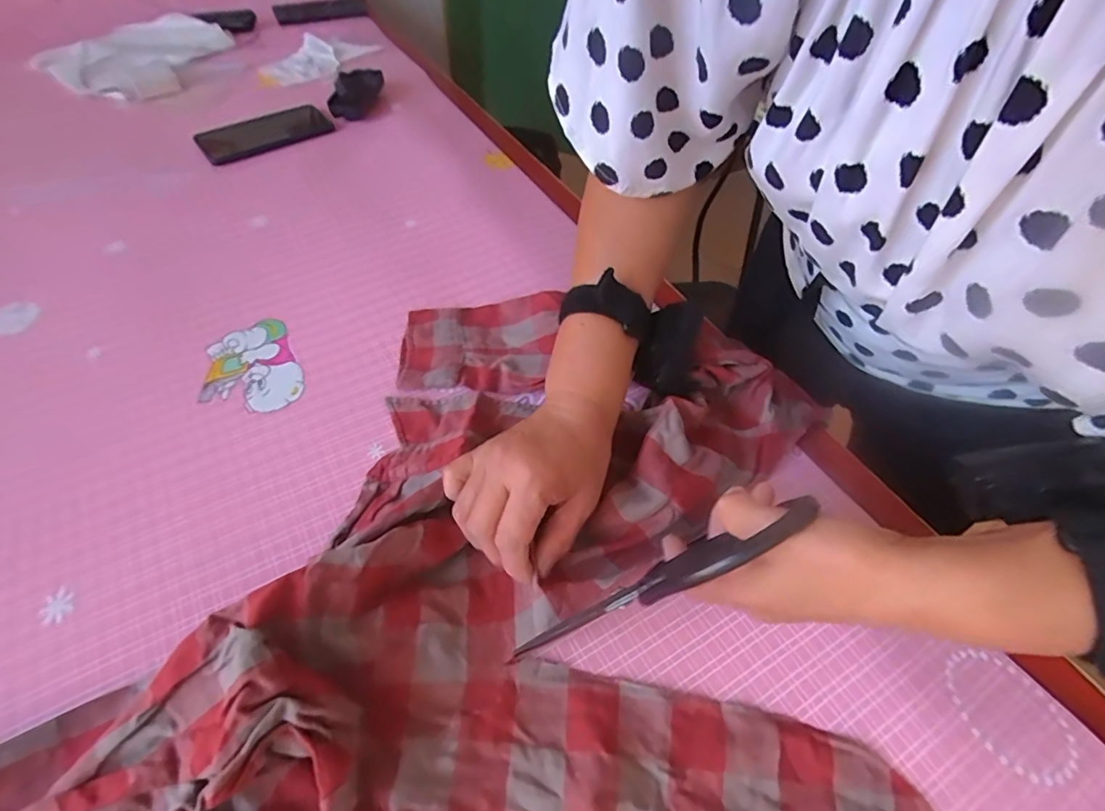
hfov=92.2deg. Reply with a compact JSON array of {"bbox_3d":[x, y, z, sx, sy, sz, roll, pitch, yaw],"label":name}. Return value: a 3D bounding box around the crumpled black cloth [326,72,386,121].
[{"bbox_3d":[-0.278,-0.445,0.754,0.051,0.028,0.114,2,52,-1],"label":"crumpled black cloth"}]

